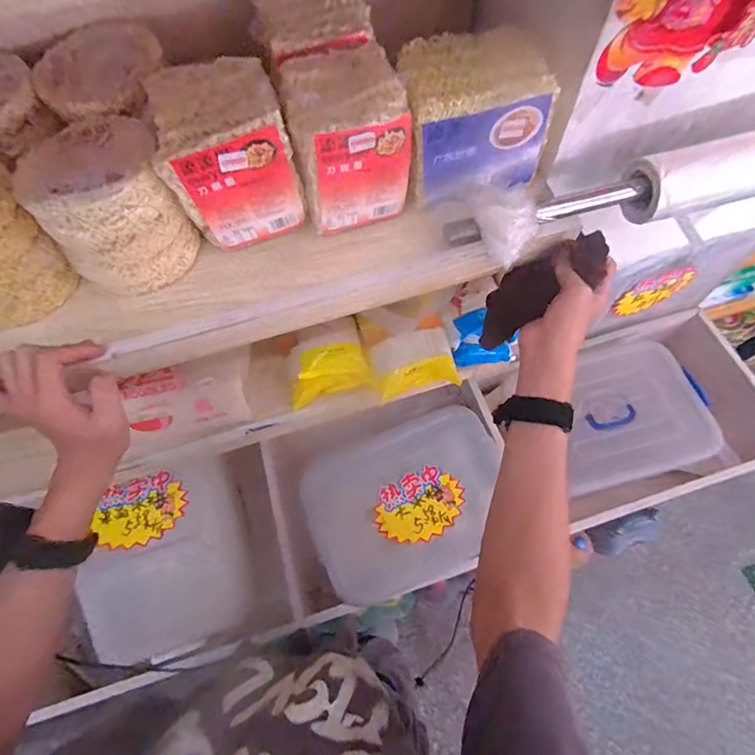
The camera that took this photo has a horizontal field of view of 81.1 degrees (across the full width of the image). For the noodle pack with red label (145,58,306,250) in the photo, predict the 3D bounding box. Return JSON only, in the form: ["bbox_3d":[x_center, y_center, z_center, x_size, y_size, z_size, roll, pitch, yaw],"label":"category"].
[{"bbox_3d":[-0.138,-0.205,0.412,0.105,0.110,0.098,-20,65,-8],"label":"noodle pack with red label"}]

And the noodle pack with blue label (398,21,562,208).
[{"bbox_3d":[0.090,-0.258,0.434,0.127,0.087,0.122,-6,64,-1],"label":"noodle pack with blue label"}]

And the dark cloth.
[{"bbox_3d":[0.173,-0.095,0.487,0.165,0.039,0.054,-40,63,27],"label":"dark cloth"}]

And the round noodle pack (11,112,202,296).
[{"bbox_3d":[-0.238,-0.148,0.407,0.107,0.119,0.100,-1,64,1],"label":"round noodle pack"}]

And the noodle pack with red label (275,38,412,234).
[{"bbox_3d":[-0.030,-0.228,0.423,0.101,0.111,0.115,-14,64,-5],"label":"noodle pack with red label"}]

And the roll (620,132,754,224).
[{"bbox_3d":[0.394,-0.222,0.458,0.268,0.054,0.051,-14,64,-5],"label":"roll"}]

